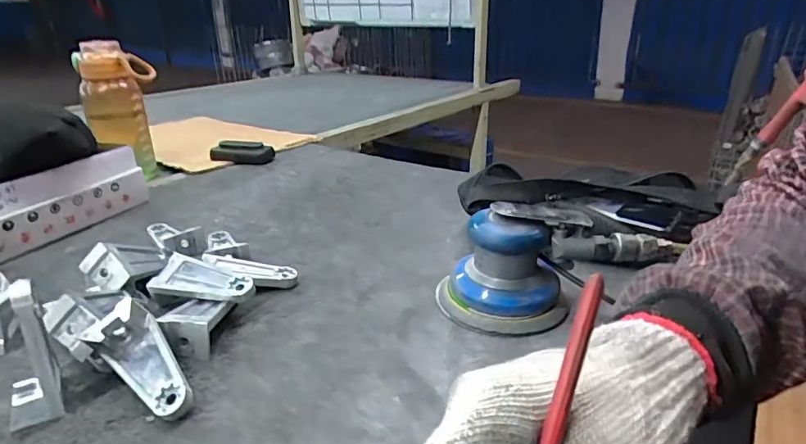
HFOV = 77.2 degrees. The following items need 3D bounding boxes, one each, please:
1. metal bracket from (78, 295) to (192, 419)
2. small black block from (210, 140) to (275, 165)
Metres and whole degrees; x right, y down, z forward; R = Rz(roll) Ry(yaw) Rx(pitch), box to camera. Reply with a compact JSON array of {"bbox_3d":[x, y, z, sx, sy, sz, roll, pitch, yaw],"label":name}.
[{"bbox_3d":[-0.184,0.098,0.363,0.098,0.037,0.042,37,39,28],"label":"metal bracket"},{"bbox_3d":[-0.284,-0.123,0.894,0.105,0.034,0.038,1,23,1],"label":"small black block"}]

